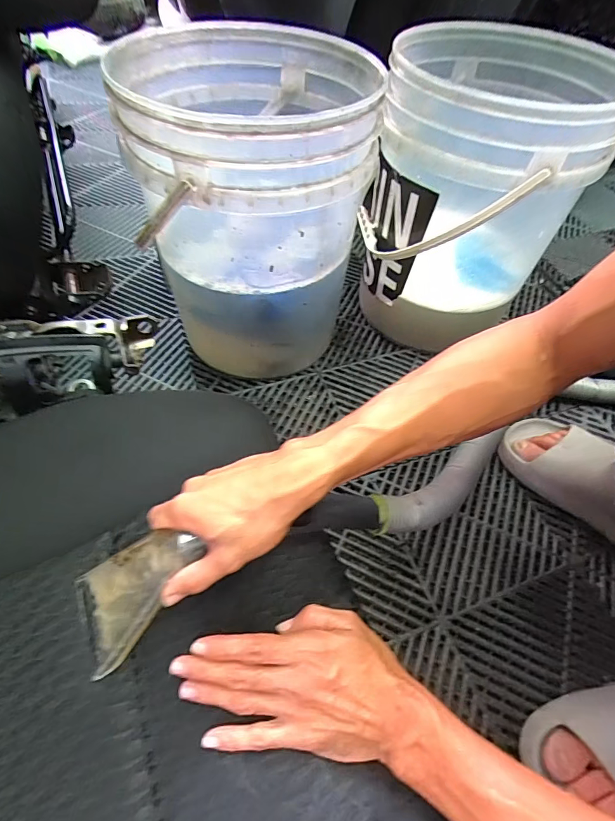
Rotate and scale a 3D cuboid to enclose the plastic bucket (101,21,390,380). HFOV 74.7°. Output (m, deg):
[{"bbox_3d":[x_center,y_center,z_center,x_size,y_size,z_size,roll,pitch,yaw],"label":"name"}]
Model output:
[{"bbox_3d":[-0.075,-0.261,0.580,0.279,0.373,0.306,2,55,-3],"label":"plastic bucket"}]

